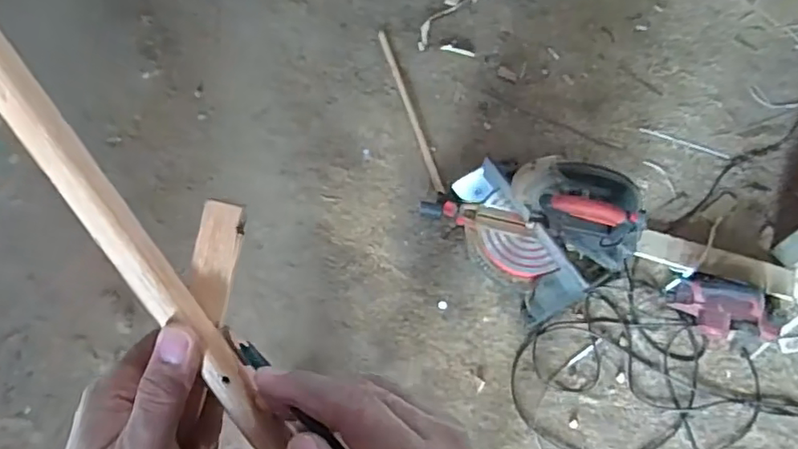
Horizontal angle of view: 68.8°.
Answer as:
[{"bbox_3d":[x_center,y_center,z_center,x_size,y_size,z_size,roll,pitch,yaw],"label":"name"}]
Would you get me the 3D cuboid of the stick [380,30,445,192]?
[{"bbox_3d":[0.031,-0.372,1.824,0.029,0.016,0.621,-14,68,-8],"label":"stick"}]

